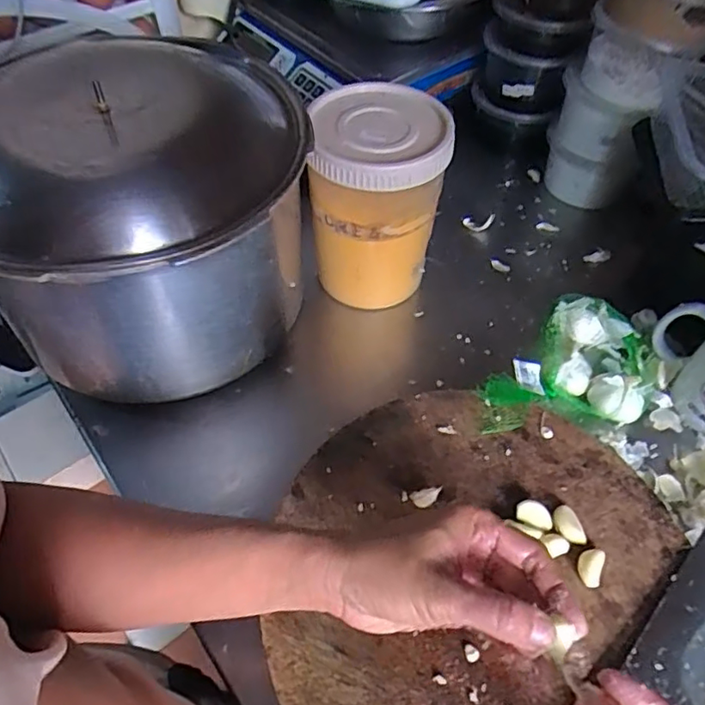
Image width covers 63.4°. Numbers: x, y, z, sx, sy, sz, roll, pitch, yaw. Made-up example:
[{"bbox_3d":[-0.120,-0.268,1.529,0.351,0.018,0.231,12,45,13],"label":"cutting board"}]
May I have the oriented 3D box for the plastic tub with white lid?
[{"bbox_3d":[0.021,-0.130,0.523,0.108,0.178,0.109,0,55,0],"label":"plastic tub with white lid"}]

